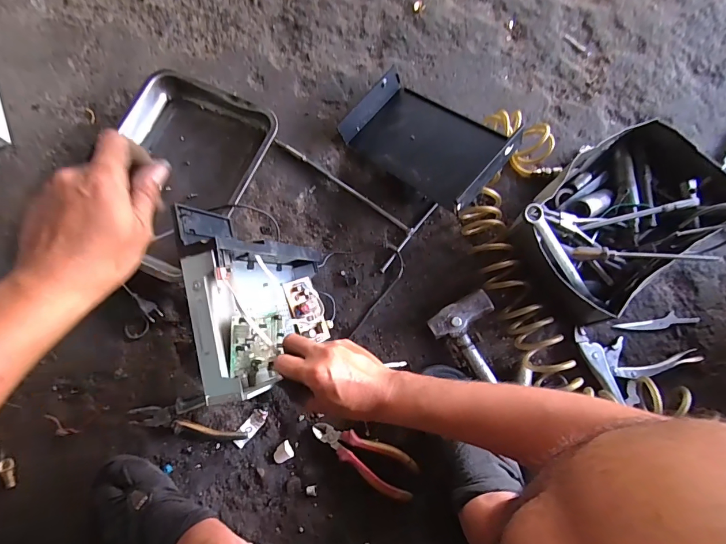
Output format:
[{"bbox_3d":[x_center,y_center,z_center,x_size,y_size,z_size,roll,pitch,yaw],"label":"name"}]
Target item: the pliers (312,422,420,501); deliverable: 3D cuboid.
[{"bbox_3d":[0.000,0.282,0.588,0.169,0.025,0.061,26,79,5],"label":"pliers"}]

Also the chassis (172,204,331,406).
[{"bbox_3d":[-0.127,0.033,0.524,0.059,0.263,0.210,-16,84,18],"label":"chassis"}]

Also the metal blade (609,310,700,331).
[{"bbox_3d":[0.496,0.086,0.642,0.136,0.009,0.023,-11,78,-3],"label":"metal blade"}]

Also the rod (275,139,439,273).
[{"bbox_3d":[-0.034,-0.153,0.692,0.308,0.017,0.144,39,80,8],"label":"rod"}]

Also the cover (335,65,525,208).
[{"bbox_3d":[0.106,-0.235,0.661,0.287,0.074,0.164,40,95,24],"label":"cover"}]

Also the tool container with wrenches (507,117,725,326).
[{"bbox_3d":[0.420,-0.087,0.623,0.328,0.117,0.237,-32,80,-7],"label":"tool container with wrenches"}]

